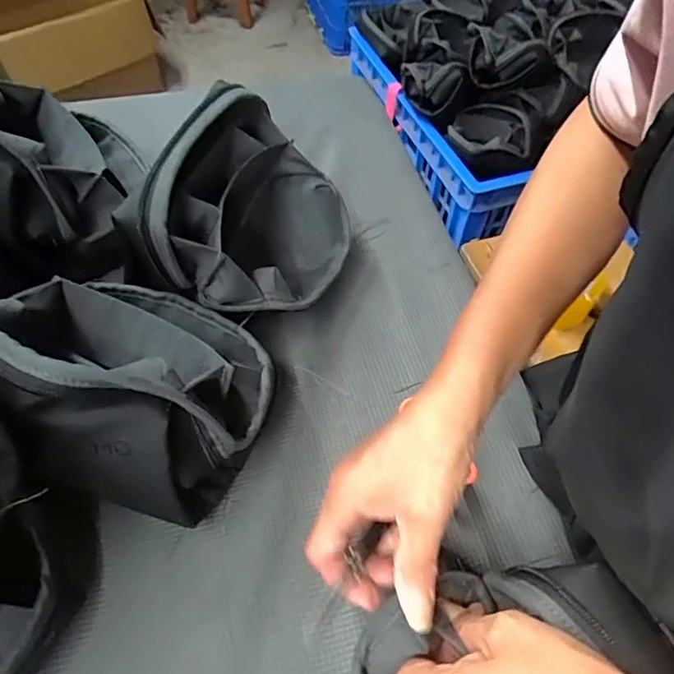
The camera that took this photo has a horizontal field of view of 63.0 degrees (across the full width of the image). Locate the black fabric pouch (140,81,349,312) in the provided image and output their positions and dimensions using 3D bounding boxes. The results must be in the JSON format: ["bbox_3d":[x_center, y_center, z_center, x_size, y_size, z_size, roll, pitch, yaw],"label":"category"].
[{"bbox_3d":[-0.053,-0.092,0.404,0.114,0.119,0.158,12,54,7],"label":"black fabric pouch"}]

